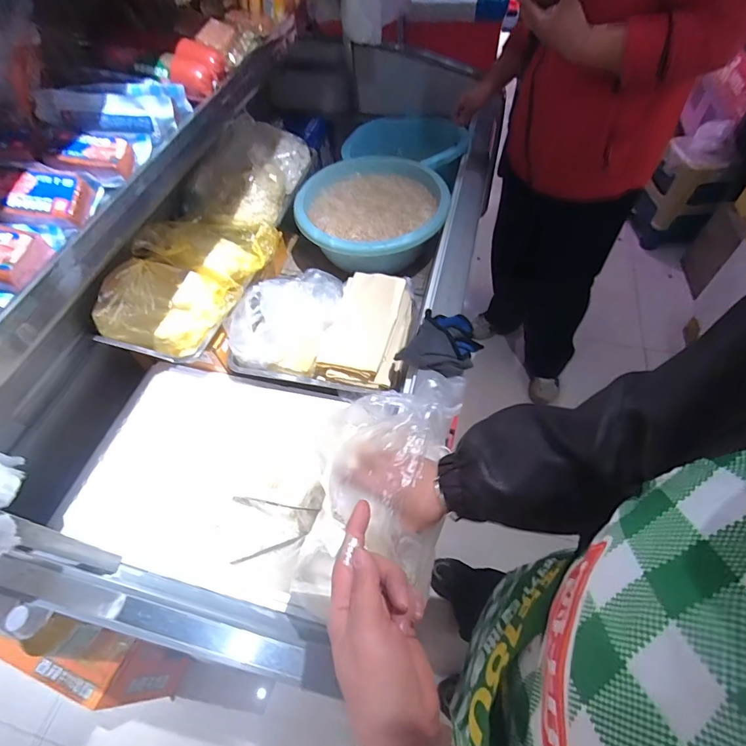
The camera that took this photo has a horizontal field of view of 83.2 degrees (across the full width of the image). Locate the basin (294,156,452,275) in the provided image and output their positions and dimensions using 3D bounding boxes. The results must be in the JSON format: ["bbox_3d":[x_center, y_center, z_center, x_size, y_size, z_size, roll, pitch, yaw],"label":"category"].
[{"bbox_3d":[0.005,-0.413,1.120,0.366,0.127,0.400,-2,56,3],"label":"basin"}]

